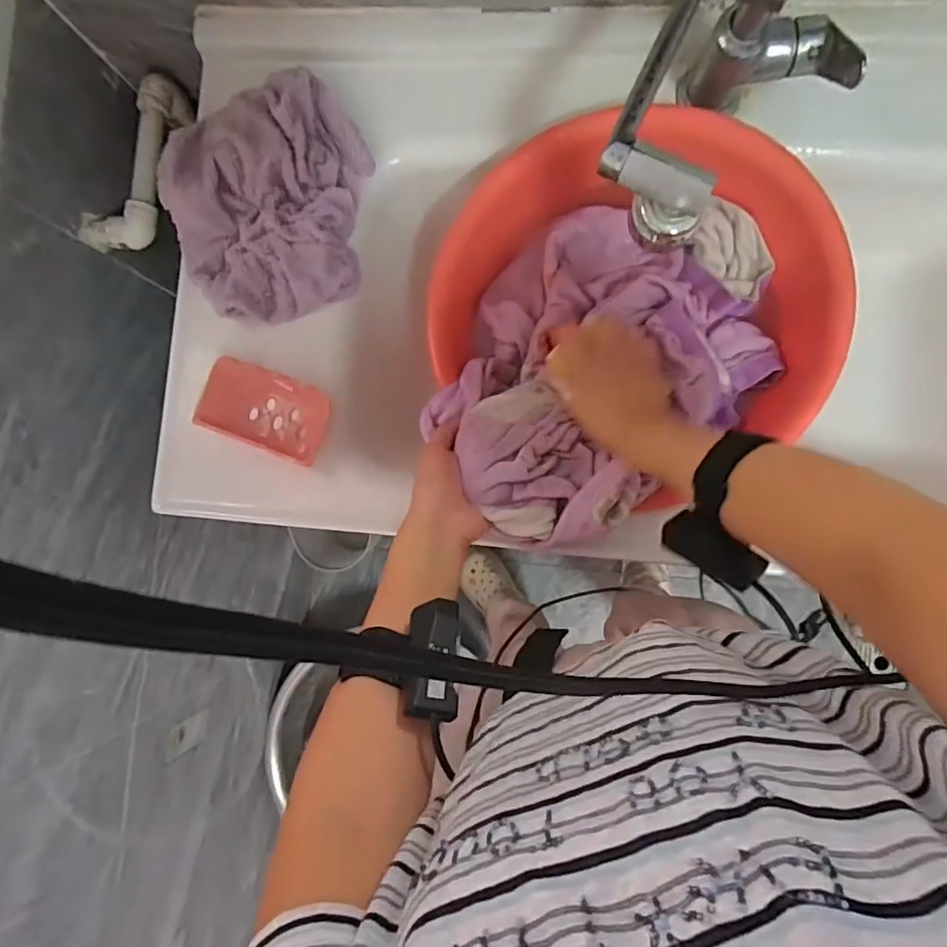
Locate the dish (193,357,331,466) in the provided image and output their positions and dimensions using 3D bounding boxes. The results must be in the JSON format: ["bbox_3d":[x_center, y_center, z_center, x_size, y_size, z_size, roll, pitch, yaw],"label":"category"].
[{"bbox_3d":[-0.203,-0.062,0.581,0.130,0.028,0.074,20,89,8],"label":"dish"}]

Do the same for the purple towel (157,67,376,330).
[{"bbox_3d":[-0.201,-0.266,0.577,0.186,0.043,0.219,-7,86,7],"label":"purple towel"}]

